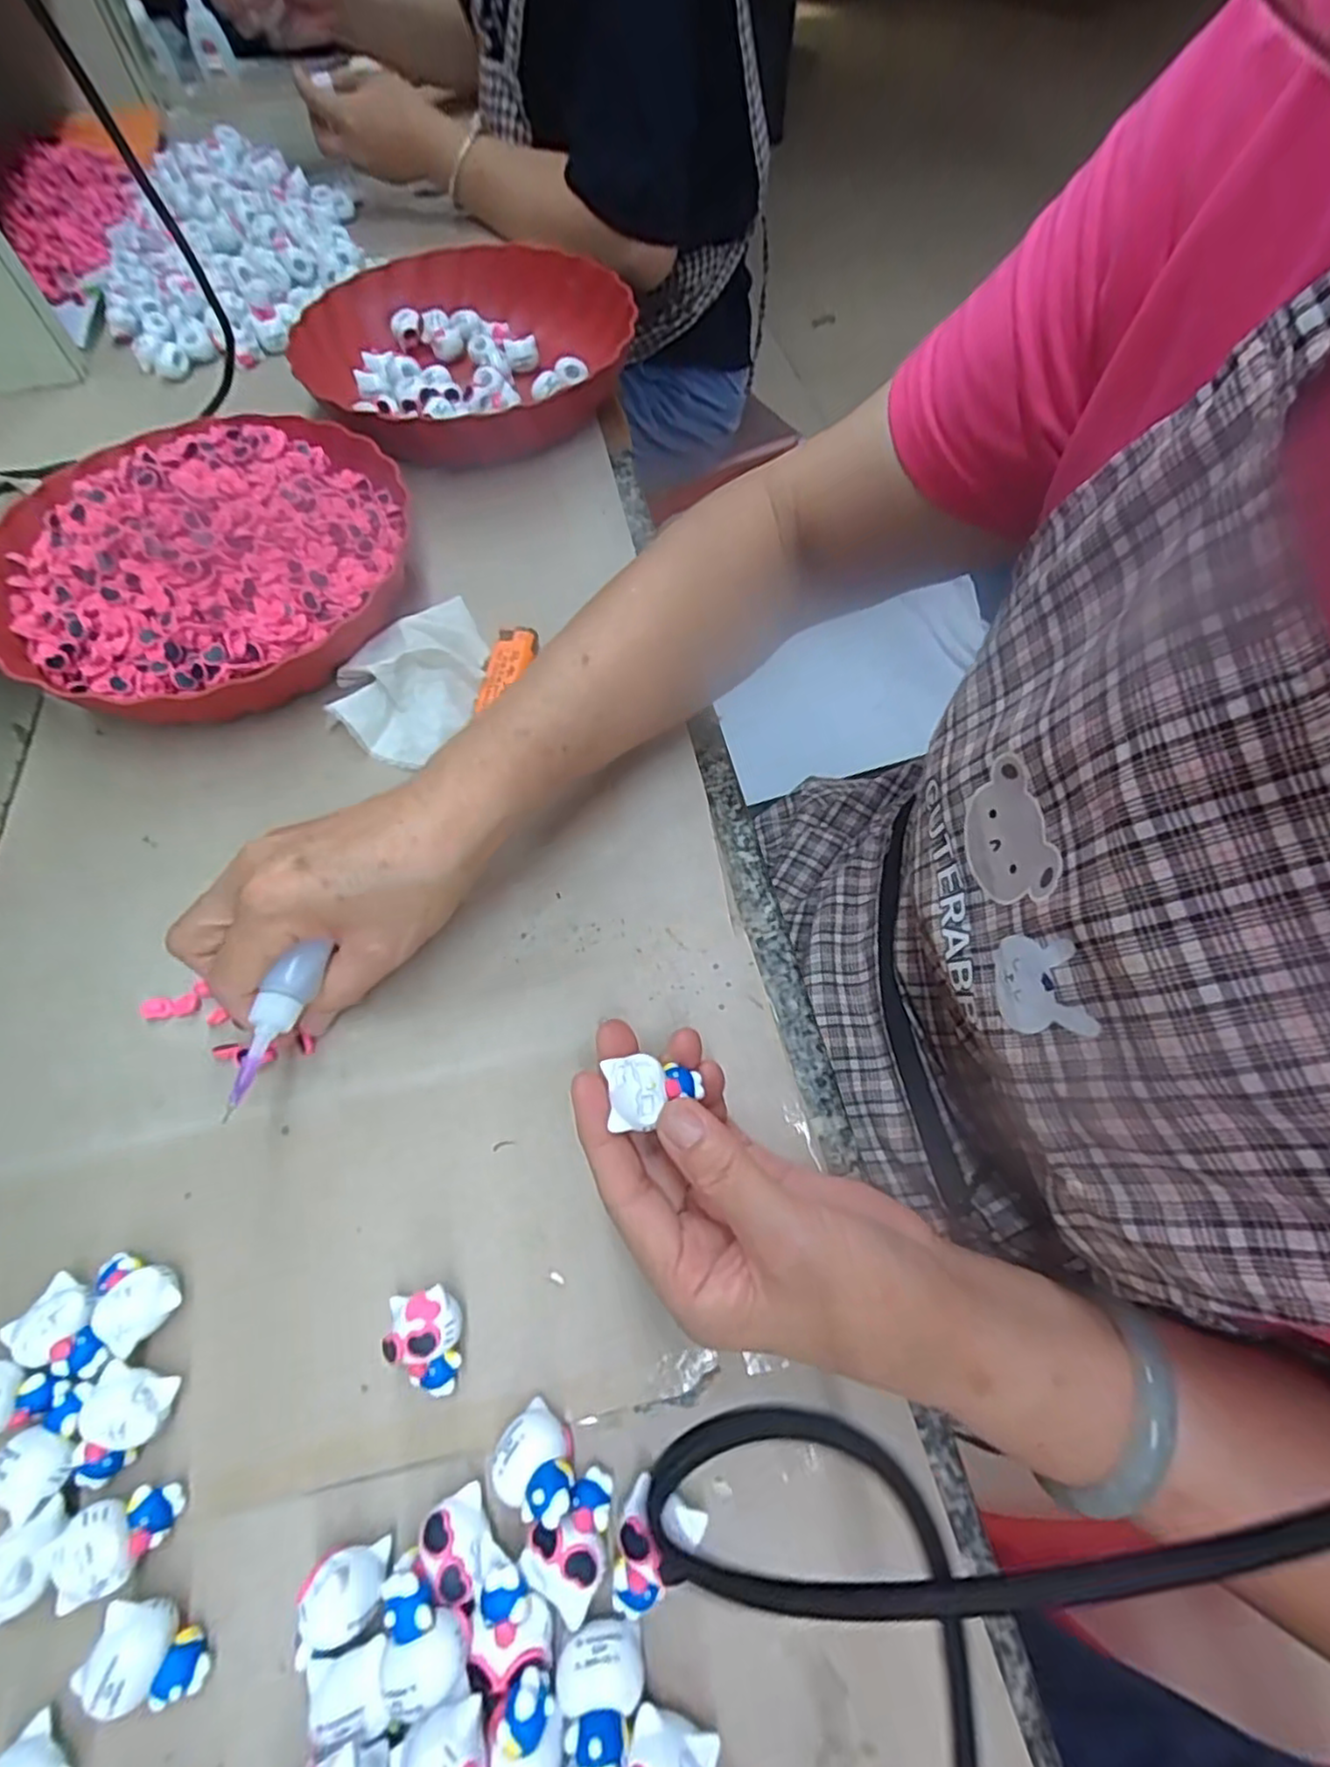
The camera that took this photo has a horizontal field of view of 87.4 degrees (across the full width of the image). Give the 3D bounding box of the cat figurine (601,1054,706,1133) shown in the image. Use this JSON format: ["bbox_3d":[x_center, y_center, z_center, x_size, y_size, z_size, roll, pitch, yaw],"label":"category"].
[{"bbox_3d":[-0.004,0.070,0.242,0.031,0.010,0.023,-10,61,-5],"label":"cat figurine"}]

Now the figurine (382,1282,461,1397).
[{"bbox_3d":[-0.084,0.163,0.248,0.026,0.022,0.032,-11,61,-6],"label":"figurine"}]

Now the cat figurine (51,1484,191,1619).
[{"bbox_3d":[-0.176,0.211,0.223,0.030,0.019,0.024,-16,62,-8],"label":"cat figurine"}]

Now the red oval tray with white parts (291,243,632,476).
[{"bbox_3d":[-0.148,-0.381,0.511,0.227,0.054,0.234,5,62,3],"label":"red oval tray with white parts"}]

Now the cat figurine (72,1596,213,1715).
[{"bbox_3d":[-0.157,0.235,0.211,0.032,0.021,0.021,20,63,11],"label":"cat figurine"}]

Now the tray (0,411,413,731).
[{"bbox_3d":[-0.270,-0.194,0.412,0.235,0.076,0.238,39,68,20],"label":"tray"}]

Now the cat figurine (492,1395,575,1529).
[{"bbox_3d":[-0.042,0.192,0.230,0.028,0.023,0.025,34,66,18],"label":"cat figurine"}]

